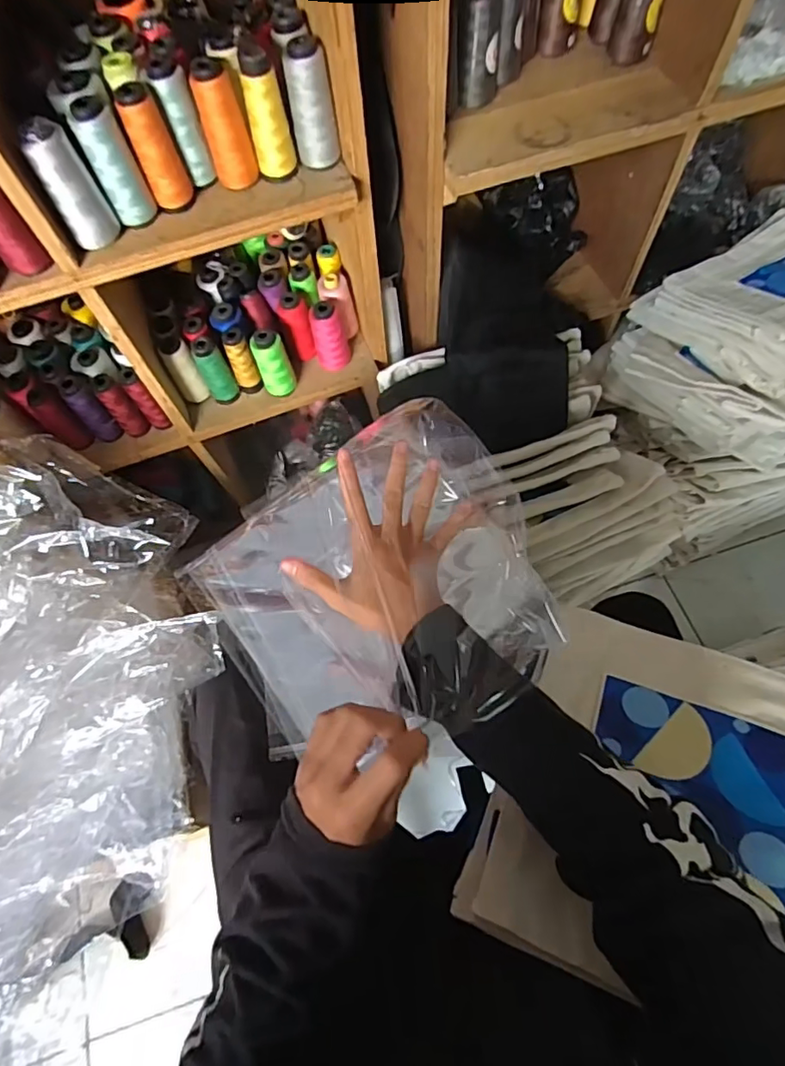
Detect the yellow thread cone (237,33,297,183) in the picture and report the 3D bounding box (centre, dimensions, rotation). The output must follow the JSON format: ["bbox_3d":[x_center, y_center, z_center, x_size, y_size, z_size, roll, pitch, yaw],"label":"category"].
[{"bbox_3d":[-0.136,-0.451,0.580,0.040,0.123,0.040,-17,66,-4],"label":"yellow thread cone"}]

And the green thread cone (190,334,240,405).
[{"bbox_3d":[-0.275,-0.253,0.847,0.041,0.109,0.039,-23,67,-7],"label":"green thread cone"}]

